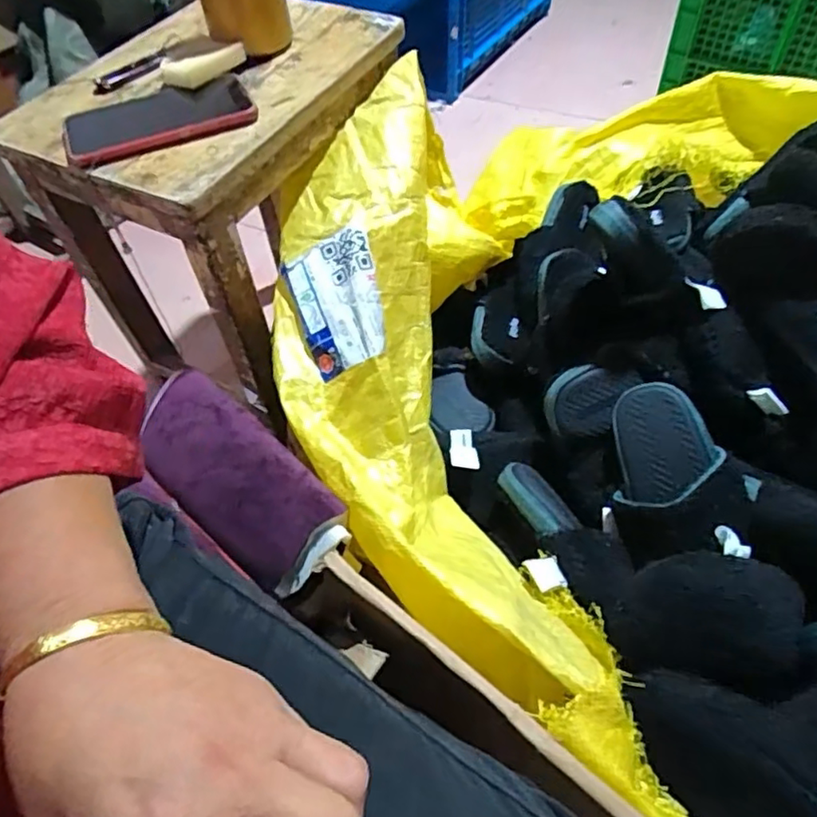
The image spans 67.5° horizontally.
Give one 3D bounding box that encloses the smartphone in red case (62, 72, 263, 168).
[{"bbox_3d":[-0.230,-0.269,0.565,0.168,0.013,0.093,-19,55,-10],"label":"smartphone in red case"}]

